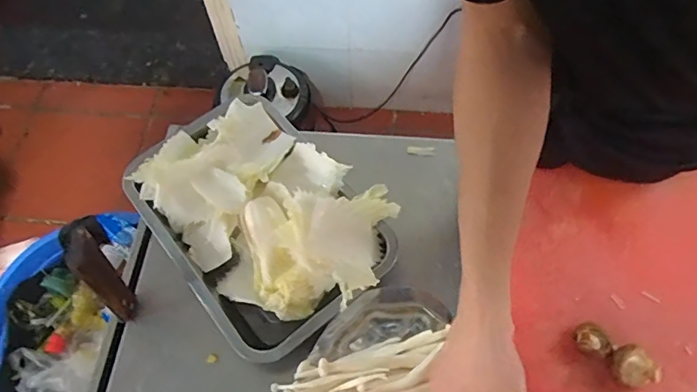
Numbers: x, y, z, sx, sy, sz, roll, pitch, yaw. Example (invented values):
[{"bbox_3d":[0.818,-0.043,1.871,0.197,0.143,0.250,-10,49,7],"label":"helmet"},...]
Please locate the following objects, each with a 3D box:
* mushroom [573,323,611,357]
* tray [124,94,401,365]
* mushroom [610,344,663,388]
[{"bbox_3d":[0.247,0.146,0.505,0.035,0.016,0.030,8,62,6],"label":"mushroom"},{"bbox_3d":[-0.098,0.020,0.581,0.227,0.090,0.293,-38,67,-17],"label":"tray"},{"bbox_3d":[0.274,0.167,0.488,0.037,0.031,0.036,-11,62,-4],"label":"mushroom"}]

